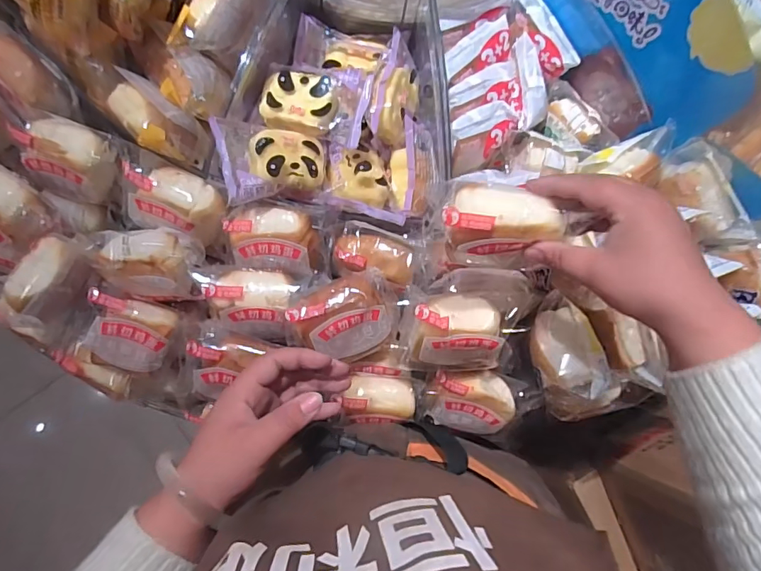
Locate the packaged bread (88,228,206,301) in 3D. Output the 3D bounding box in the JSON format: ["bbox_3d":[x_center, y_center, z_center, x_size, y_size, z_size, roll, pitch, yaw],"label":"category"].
[{"bbox_3d":[-0.239,-0.022,0.498,0.113,0.056,0.070,1,83,-5],"label":"packaged bread"}]

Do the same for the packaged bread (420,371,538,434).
[{"bbox_3d":[0.101,0.130,0.531,0.108,0.058,0.075,11,82,-4],"label":"packaged bread"}]

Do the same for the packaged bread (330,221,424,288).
[{"bbox_3d":[-0.004,-0.032,0.521,0.102,0.054,0.056,13,82,-3],"label":"packaged bread"}]

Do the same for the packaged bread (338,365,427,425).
[{"bbox_3d":[0.005,0.118,0.511,0.088,0.030,0.059,4,83,-4],"label":"packaged bread"}]

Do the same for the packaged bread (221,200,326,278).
[{"bbox_3d":[-0.107,-0.049,0.505,0.106,0.046,0.067,10,82,-4],"label":"packaged bread"}]

